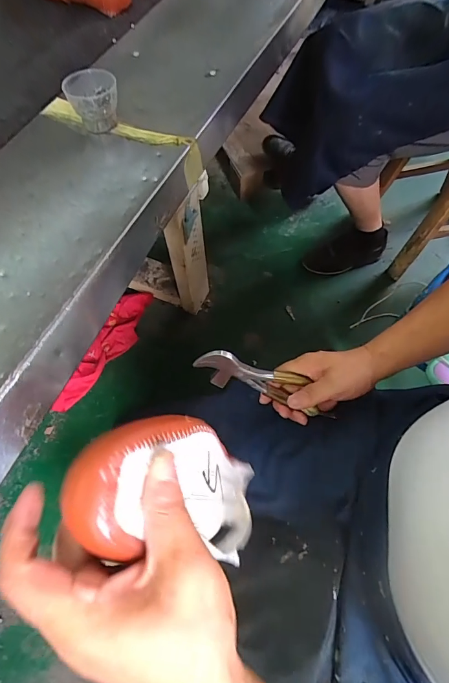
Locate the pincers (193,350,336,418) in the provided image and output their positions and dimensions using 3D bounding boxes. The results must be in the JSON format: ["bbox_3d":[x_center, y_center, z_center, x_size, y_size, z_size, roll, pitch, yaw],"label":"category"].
[{"bbox_3d":[0.052,0.051,0.452,0.179,0.044,0.023,20,24,-12],"label":"pincers"}]

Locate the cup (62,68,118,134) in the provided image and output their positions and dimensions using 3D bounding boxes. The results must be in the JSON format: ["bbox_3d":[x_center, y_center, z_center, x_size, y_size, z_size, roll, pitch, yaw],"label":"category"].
[{"bbox_3d":[-0.163,-0.303,0.471,0.063,0.050,0.054,-21,67,-8],"label":"cup"}]

